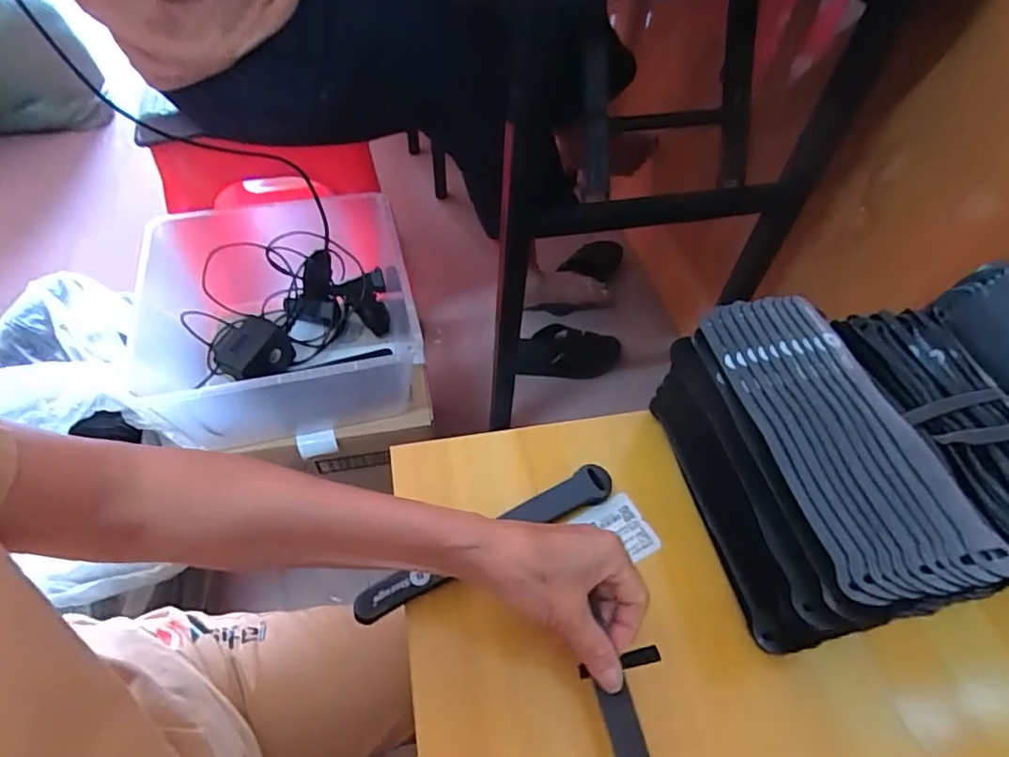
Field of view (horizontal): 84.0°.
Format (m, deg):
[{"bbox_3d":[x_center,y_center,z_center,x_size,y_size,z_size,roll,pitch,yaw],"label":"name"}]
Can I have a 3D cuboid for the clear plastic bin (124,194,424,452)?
[{"bbox_3d":[-0.273,-0.069,0.711,0.326,0.146,0.311,-7,54,-7],"label":"clear plastic bin"}]

